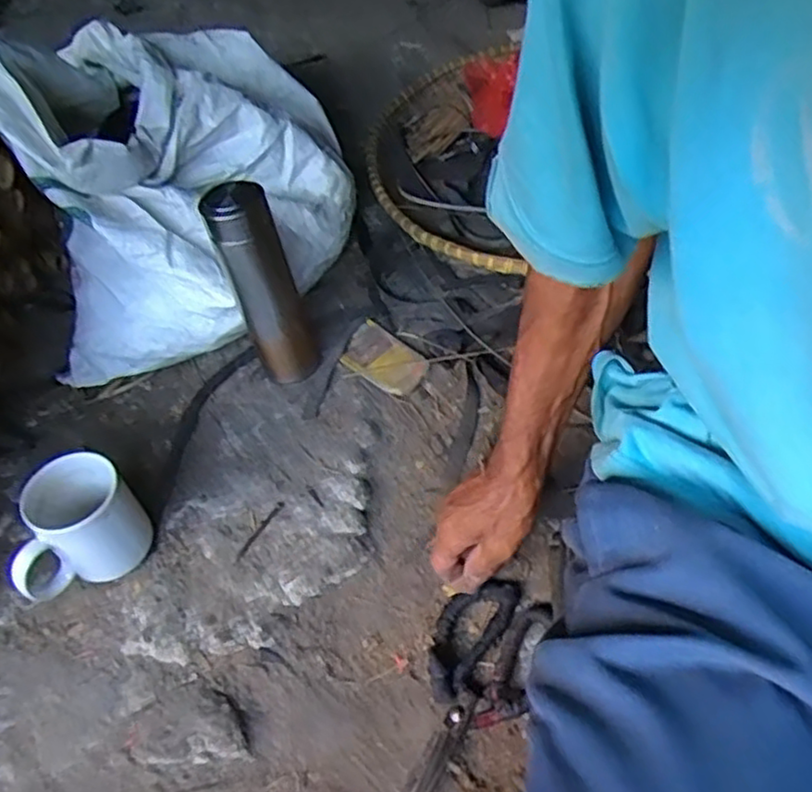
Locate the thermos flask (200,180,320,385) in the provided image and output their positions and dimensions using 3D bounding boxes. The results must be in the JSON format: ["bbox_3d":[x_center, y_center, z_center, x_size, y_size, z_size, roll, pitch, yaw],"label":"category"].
[{"bbox_3d":[-0.142,-0.103,0.716,0.069,0.229,0.066,-16,52,-9],"label":"thermos flask"}]

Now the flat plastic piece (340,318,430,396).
[{"bbox_3d":[-0.028,-0.044,0.806,0.104,0.005,0.069,36,62,28],"label":"flat plastic piece"}]

